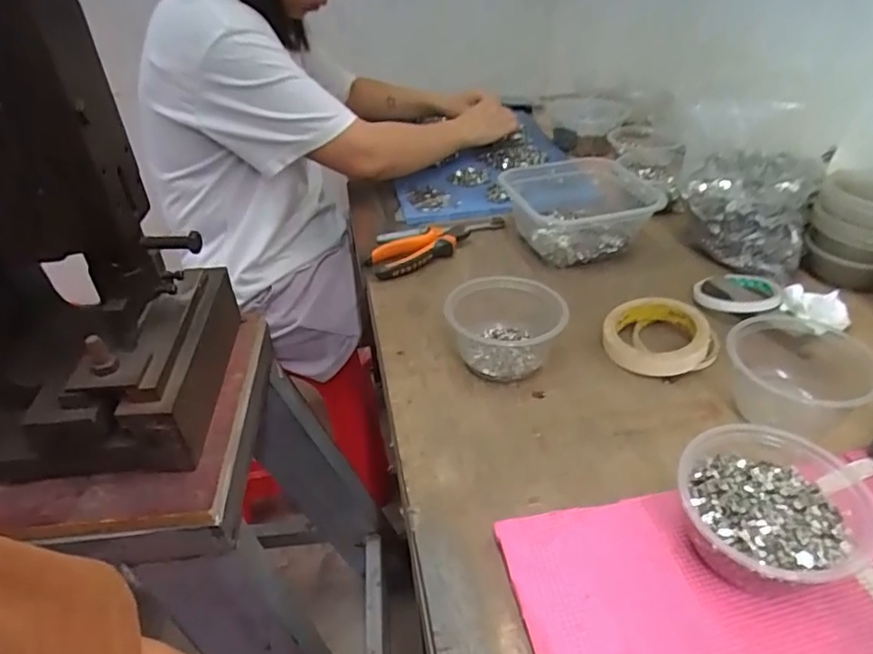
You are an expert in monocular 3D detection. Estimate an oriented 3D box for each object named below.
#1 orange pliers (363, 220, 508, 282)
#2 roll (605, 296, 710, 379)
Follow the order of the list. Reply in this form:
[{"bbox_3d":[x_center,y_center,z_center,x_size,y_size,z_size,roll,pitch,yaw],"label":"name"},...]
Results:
[{"bbox_3d":[0.009,-0.112,0.758,0.210,0.031,0.057,-22,40,-22],"label":"orange pliers"},{"bbox_3d":[0.220,0.009,0.579,0.096,0.034,0.093,-3,36,2],"label":"roll"}]

